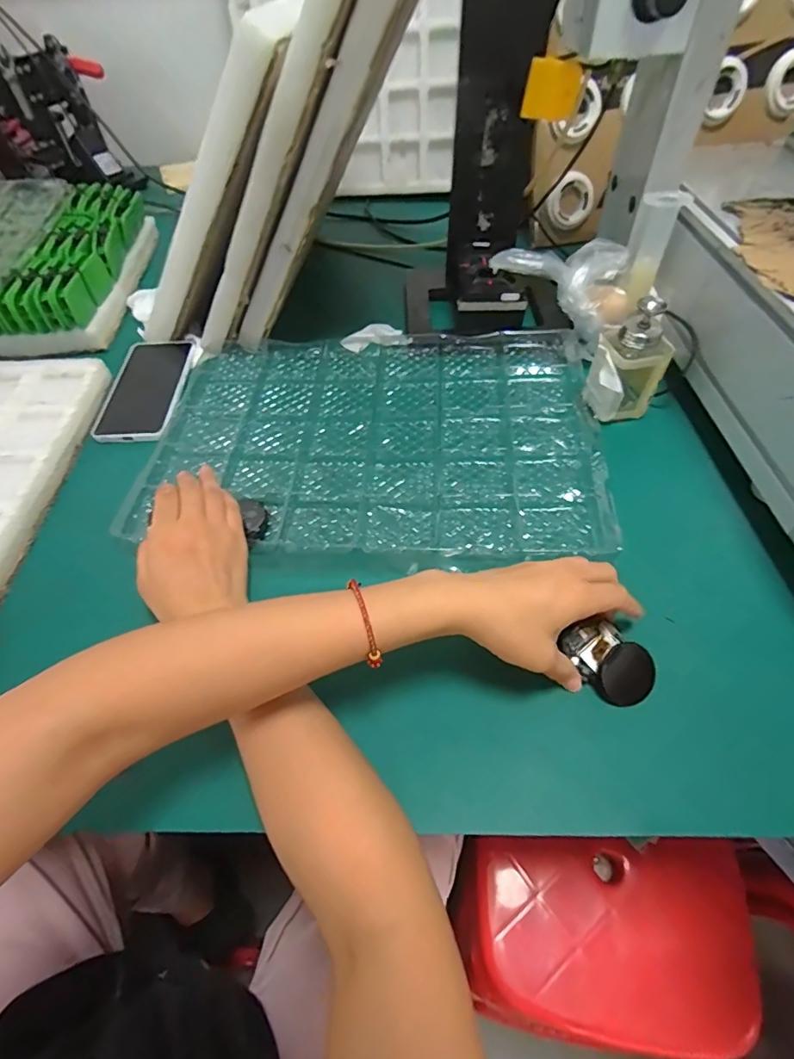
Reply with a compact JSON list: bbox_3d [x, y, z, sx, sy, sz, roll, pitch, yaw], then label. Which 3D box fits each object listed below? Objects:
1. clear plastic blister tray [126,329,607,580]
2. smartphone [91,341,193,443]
[{"bbox_3d":[-0.020,-0.100,0.494,0.430,0.024,0.304,1,54,5],"label":"clear plastic blister tray"},{"bbox_3d":[-0.287,-0.164,0.555,0.085,0.014,0.166,-5,54,1],"label":"smartphone"}]

